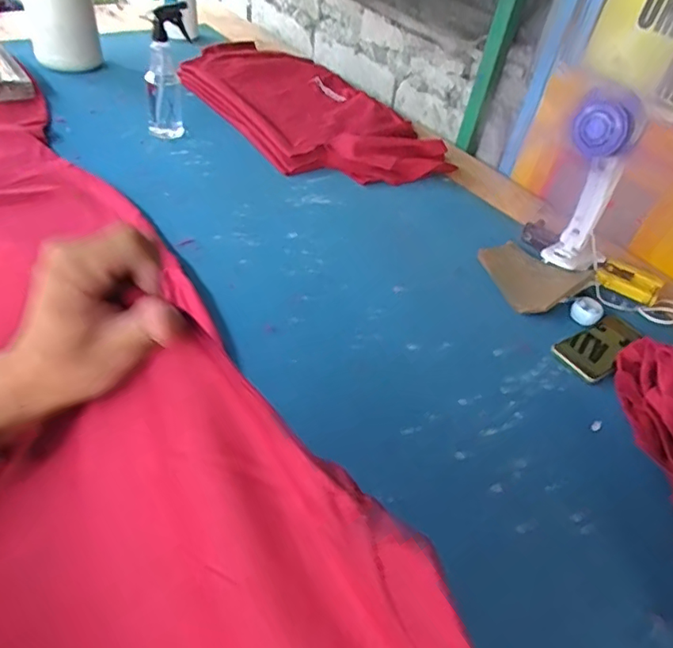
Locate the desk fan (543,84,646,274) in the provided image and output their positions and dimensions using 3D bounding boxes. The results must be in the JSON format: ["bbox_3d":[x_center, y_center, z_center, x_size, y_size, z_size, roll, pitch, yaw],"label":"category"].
[{"bbox_3d":[0.377,-0.204,0.802,0.094,0.279,0.099,29,49,22],"label":"desk fan"}]

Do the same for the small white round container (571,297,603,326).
[{"bbox_3d":[0.392,-0.019,0.849,0.044,0.019,0.053,29,49,22],"label":"small white round container"}]

